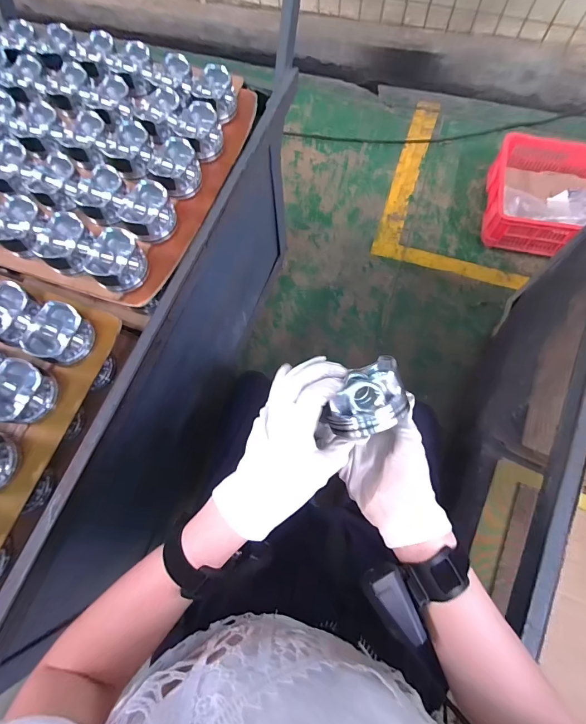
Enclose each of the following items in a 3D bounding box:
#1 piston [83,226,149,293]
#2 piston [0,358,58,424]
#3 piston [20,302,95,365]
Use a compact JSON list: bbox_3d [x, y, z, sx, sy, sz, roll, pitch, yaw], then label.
[{"bbox_3d":[-0.266,-0.152,0.517,0.070,0.064,0.083,27,74,10],"label":"piston"},{"bbox_3d":[-0.369,0.042,0.456,0.067,0.047,0.080,13,72,6],"label":"piston"},{"bbox_3d":[-0.333,-0.038,0.484,0.066,0.050,0.081,28,74,10],"label":"piston"}]

